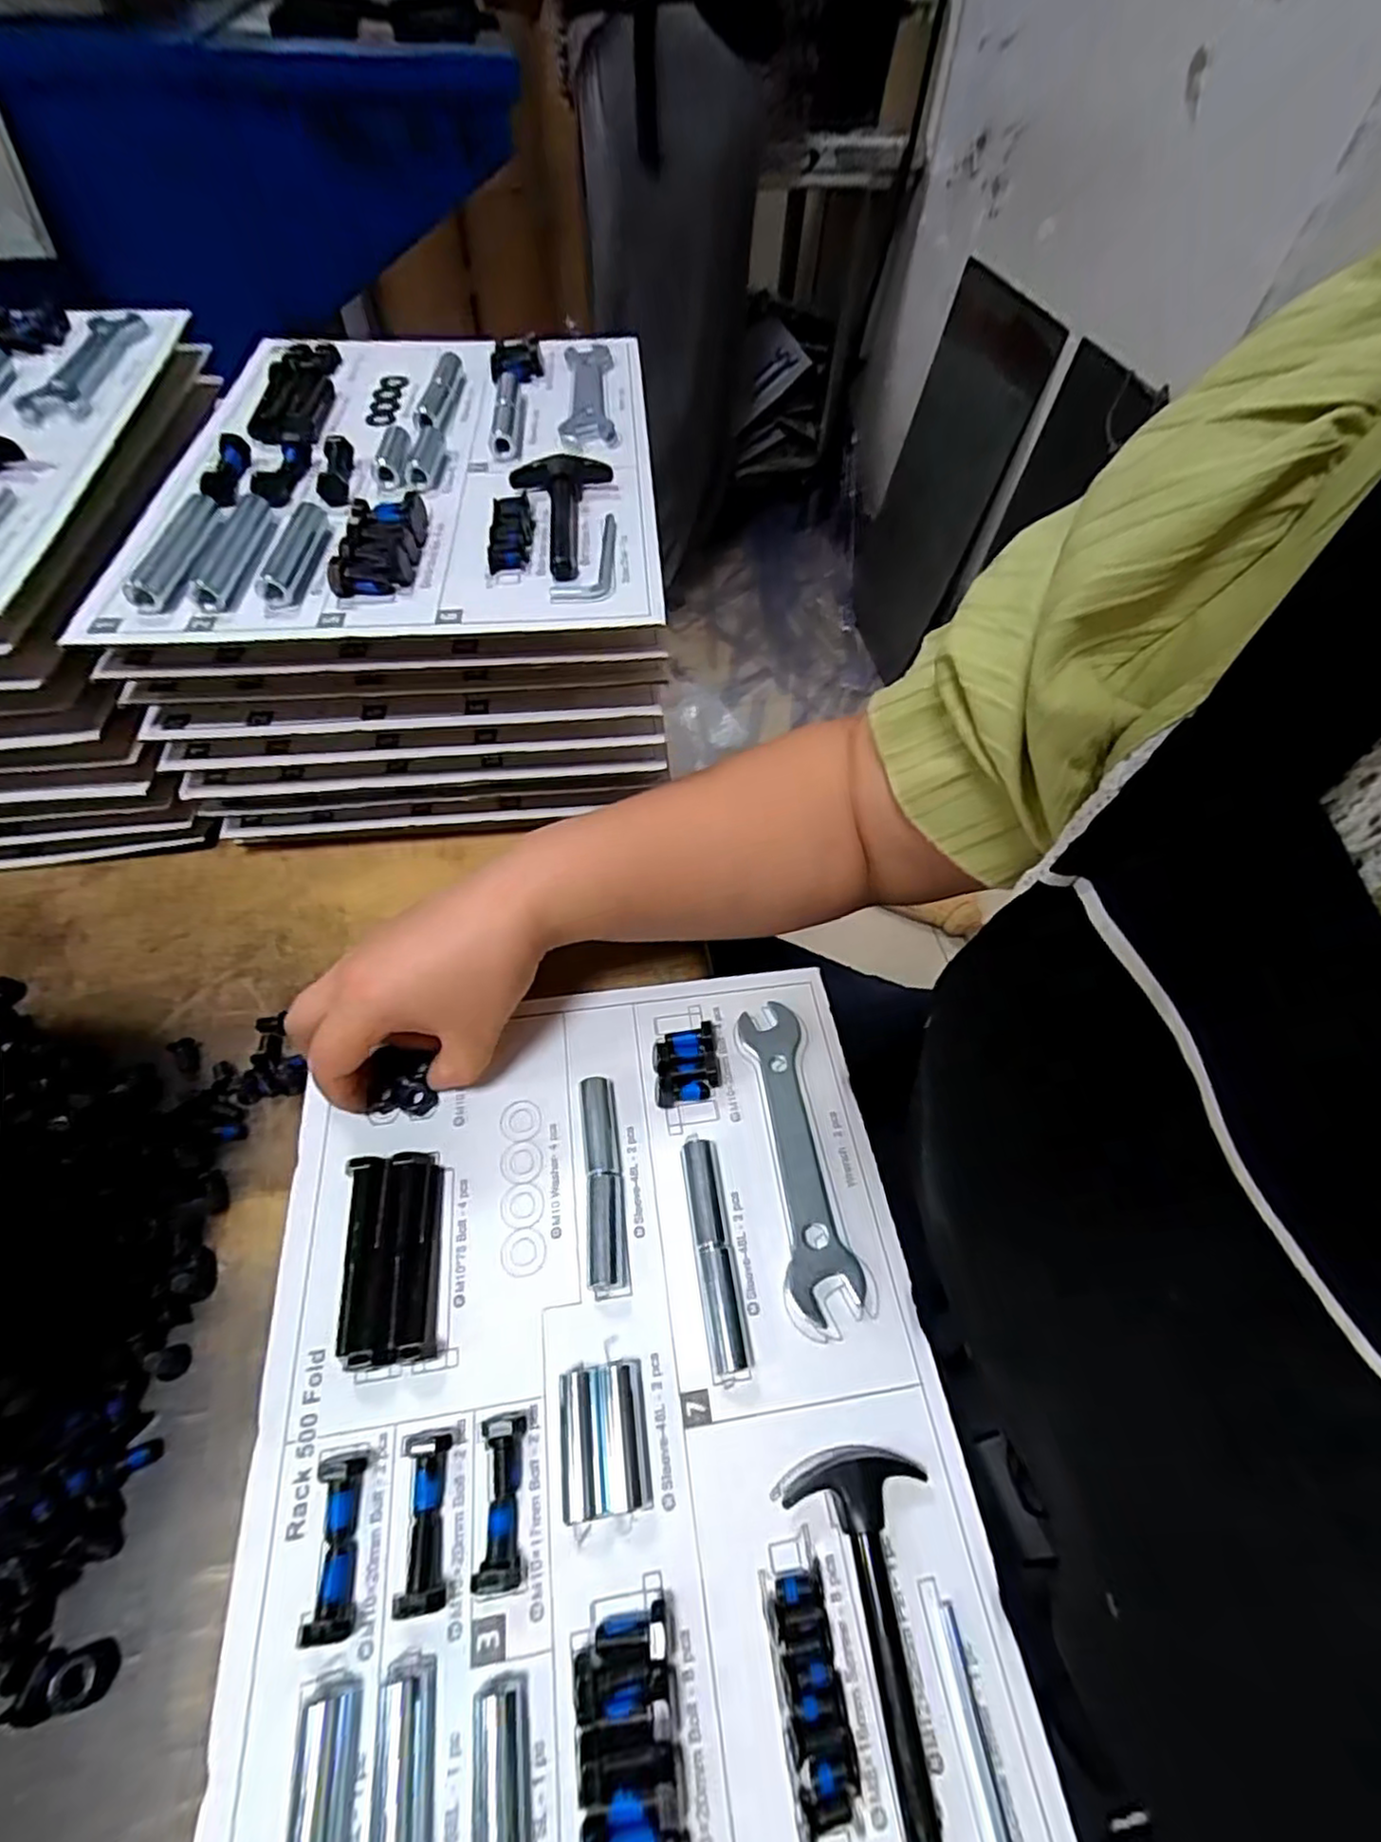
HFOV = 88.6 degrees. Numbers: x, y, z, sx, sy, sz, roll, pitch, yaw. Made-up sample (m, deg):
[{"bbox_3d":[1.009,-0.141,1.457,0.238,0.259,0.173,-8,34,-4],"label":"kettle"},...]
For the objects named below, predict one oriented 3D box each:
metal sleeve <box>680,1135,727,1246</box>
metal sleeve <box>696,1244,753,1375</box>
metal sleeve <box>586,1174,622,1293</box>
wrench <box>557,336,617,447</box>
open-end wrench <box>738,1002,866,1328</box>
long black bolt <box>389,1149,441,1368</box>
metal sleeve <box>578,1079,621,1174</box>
[{"bbox_3d":[0.006,0.127,0.336,0.018,0.015,0.051,-3,56,-4],"label":"metal sleeve"},{"bbox_3d":[0.014,0.169,0.310,0.017,0.013,0.047,-7,57,-7],"label":"metal sleeve"},{"bbox_3d":[-0.039,0.141,0.324,0.014,0.016,0.048,-3,56,-4],"label":"metal sleeve"},{"bbox_3d":[-0.070,-0.362,0.484,0.035,0.010,0.152,-2,54,-4],"label":"wrench"},{"bbox_3d":[0.052,0.112,0.352,0.034,0.008,0.149,-6,57,-6],"label":"open-end wrench"},{"bbox_3d":[-0.124,0.147,0.317,0.018,0.015,0.086,-8,57,-7],"label":"long black bolt"},{"bbox_3d":[-0.045,0.102,0.352,0.016,0.014,0.049,-8,57,-7],"label":"metal sleeve"}]

